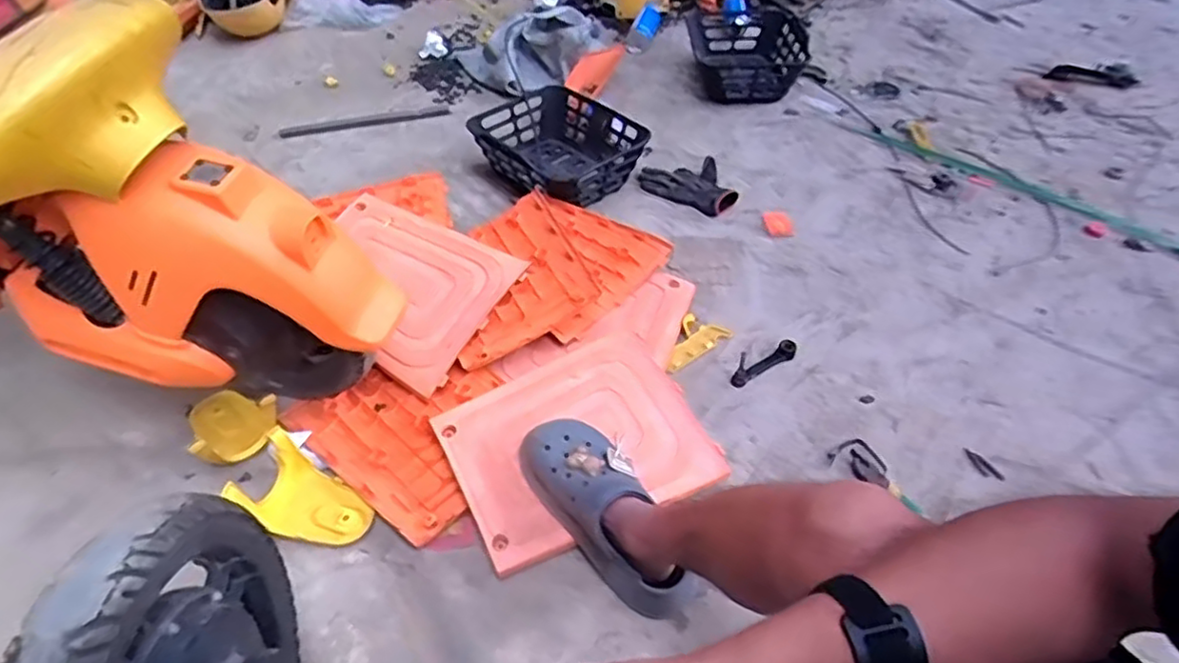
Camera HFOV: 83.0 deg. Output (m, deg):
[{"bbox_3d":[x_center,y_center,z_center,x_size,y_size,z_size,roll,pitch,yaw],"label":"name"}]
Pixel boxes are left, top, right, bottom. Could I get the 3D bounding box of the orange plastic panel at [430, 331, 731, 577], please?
[{"bbox_3d":[-0.016,0.144,0.905,0.330,0.022,0.261,-23,58,-18],"label":"orange plastic panel"}]

